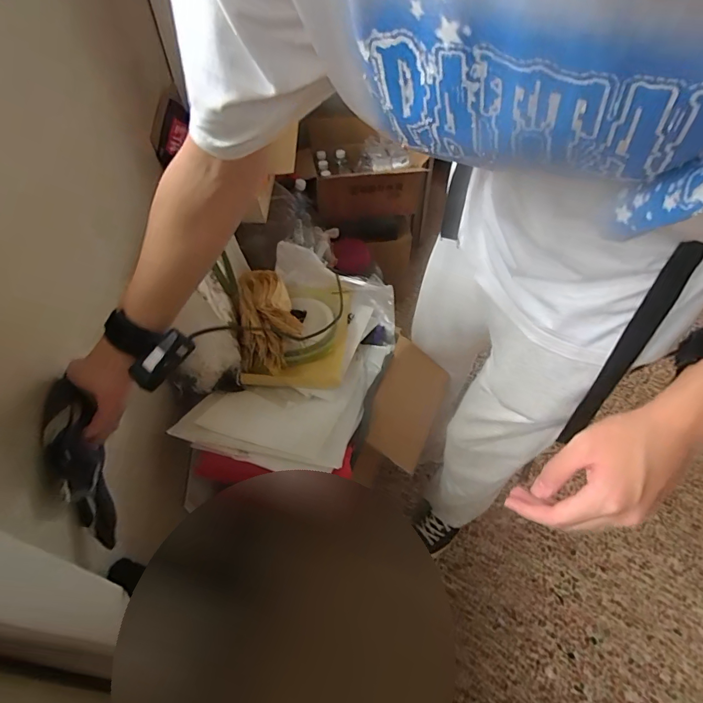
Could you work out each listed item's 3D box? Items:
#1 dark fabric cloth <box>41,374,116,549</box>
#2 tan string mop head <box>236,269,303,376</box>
[{"bbox_3d":[-0.350,0.155,0.532,0.044,0.236,0.078,-1,20,2],"label":"dark fabric cloth"},{"bbox_3d":[-0.181,-0.074,0.911,0.130,0.100,0.265,-11,49,-4],"label":"tan string mop head"}]

